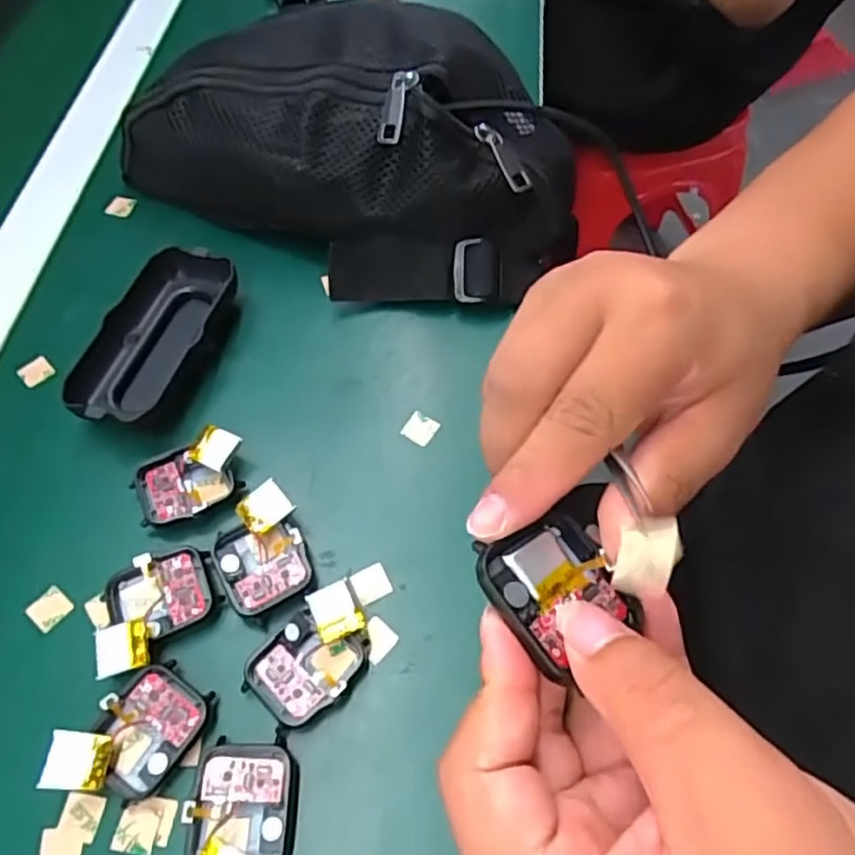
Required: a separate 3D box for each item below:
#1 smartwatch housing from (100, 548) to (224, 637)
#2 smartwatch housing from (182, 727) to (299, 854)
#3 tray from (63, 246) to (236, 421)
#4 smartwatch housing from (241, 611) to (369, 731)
[{"bbox_3d":[-0.117,0.073,0.298,0.046,0.010,0.036,-20,61,-11],"label":"smartwatch housing"},{"bbox_3d":[-0.070,0.146,0.253,0.039,0.014,0.056,-2,59,0],"label":"smartwatch housing"},{"bbox_3d":[-0.145,-0.046,0.363,0.049,0.030,0.110,16,60,10],"label":"tray"},{"bbox_3d":[-0.049,0.098,0.282,0.047,0.010,0.039,-38,66,-20],"label":"smartwatch housing"}]

